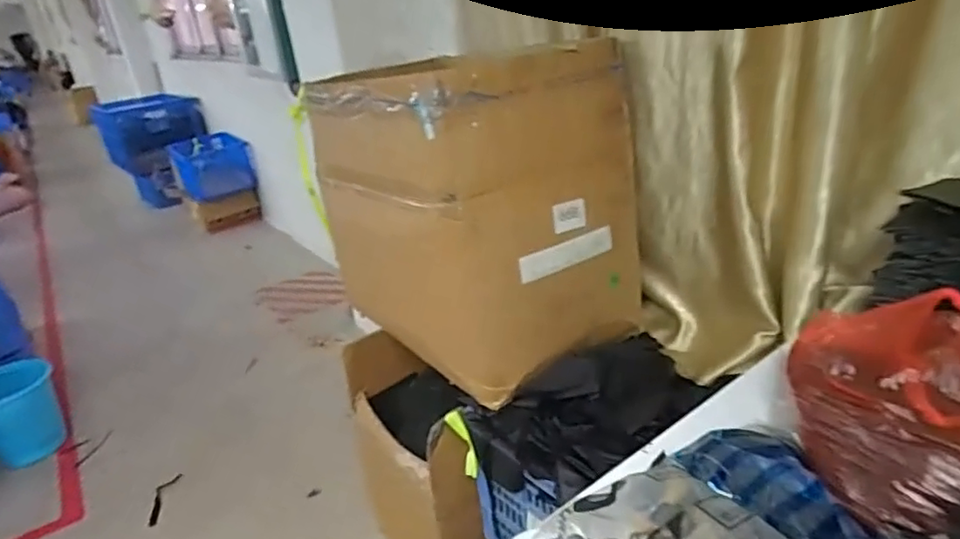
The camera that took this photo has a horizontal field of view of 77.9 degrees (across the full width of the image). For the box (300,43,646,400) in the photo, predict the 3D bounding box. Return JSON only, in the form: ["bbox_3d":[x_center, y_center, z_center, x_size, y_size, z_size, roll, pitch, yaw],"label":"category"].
[{"bbox_3d":[-0.027,-0.153,1.249,0.444,0.538,0.604,-21,28,-27],"label":"box"}]

